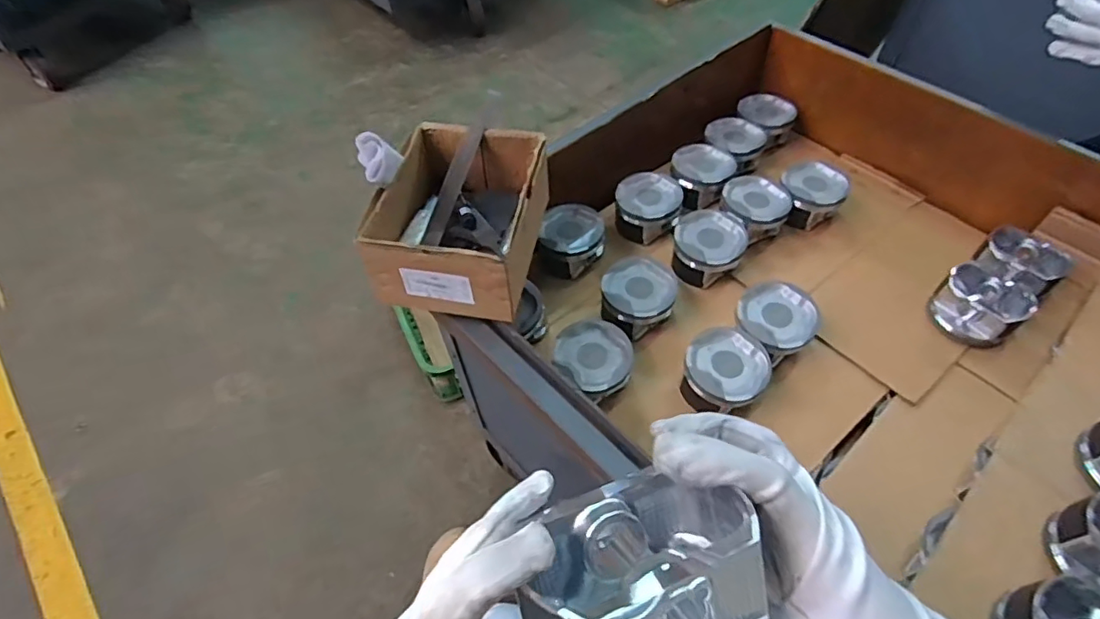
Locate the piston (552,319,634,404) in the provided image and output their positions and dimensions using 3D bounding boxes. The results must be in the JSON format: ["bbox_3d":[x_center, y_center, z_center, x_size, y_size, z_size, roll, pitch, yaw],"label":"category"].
[{"bbox_3d":[0.048,0.059,0.664,0.090,0.048,0.087,-1,54,2],"label":"piston"}]

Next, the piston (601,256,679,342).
[{"bbox_3d":[0.111,-0.016,0.717,0.088,0.051,0.095,-1,54,2],"label":"piston"}]

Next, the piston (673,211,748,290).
[{"bbox_3d":[0.211,-0.084,0.763,0.088,0.051,0.096,-1,54,2],"label":"piston"}]

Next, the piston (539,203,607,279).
[{"bbox_3d":[0.031,-0.094,0.781,0.084,0.048,0.093,10,55,10],"label":"piston"}]

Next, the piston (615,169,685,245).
[{"bbox_3d":[0.140,-0.146,0.814,0.090,0.056,0.093,-1,54,2],"label":"piston"}]

